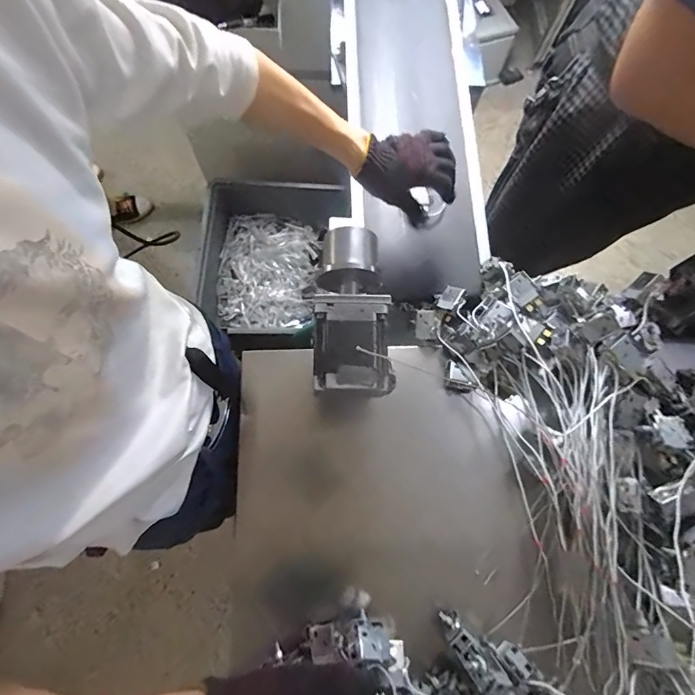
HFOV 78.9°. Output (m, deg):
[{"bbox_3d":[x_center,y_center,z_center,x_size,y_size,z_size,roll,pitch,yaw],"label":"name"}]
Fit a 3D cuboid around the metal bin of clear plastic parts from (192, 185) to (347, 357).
[{"bbox_3d":[-0.195,-0.225,1.075,0.359,0.115,0.404,5,73,-1],"label":"metal bin of clear plastic parts"}]

